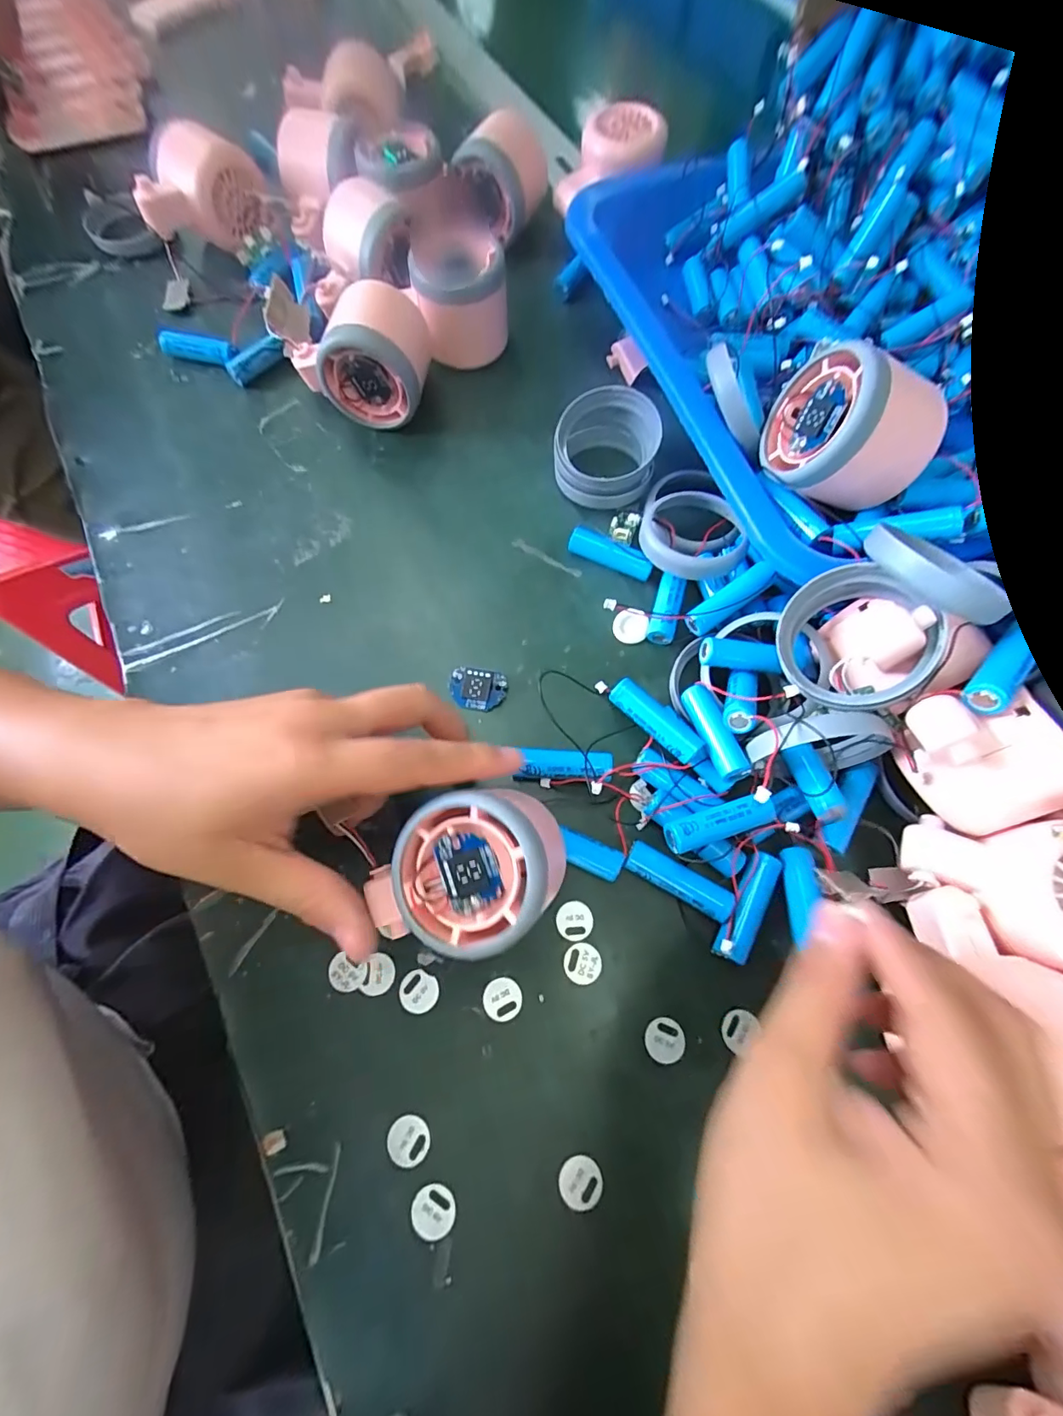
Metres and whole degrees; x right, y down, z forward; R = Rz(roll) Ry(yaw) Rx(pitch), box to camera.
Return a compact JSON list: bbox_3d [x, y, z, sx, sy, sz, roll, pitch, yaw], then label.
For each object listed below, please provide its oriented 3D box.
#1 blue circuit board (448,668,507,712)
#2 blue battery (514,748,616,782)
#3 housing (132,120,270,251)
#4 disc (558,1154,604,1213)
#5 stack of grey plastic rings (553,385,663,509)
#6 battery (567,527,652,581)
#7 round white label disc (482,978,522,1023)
[{"bbox_3d":[-0.028,-0.009,0.258,0.029,0.007,0.020,6,71,2],"label":"blue circuit board"},{"bbox_3d":[0.016,0.027,0.238,0.046,0.016,0.014,1,70,14],"label":"blue battery"},{"bbox_3d":[-0.226,-0.352,0.336,0.078,0.045,0.068,-27,73,-10],"label":"housing"},{"bbox_3d":[0.019,0.186,0.194,0.017,0.004,0.016,0,70,0],"label":"disc"},{"bbox_3d":[0.044,-0.152,0.291,0.058,0.029,0.062,11,71,3],"label":"stack of grey plastic rings"},{"bbox_3d":[0.045,-0.086,0.277,0.048,0.011,0.010,25,72,8],"label":"battery"},{"bbox_3d":[-0.013,0.126,0.214,0.016,0.004,0.016,0,70,0],"label":"round white label disc"}]

